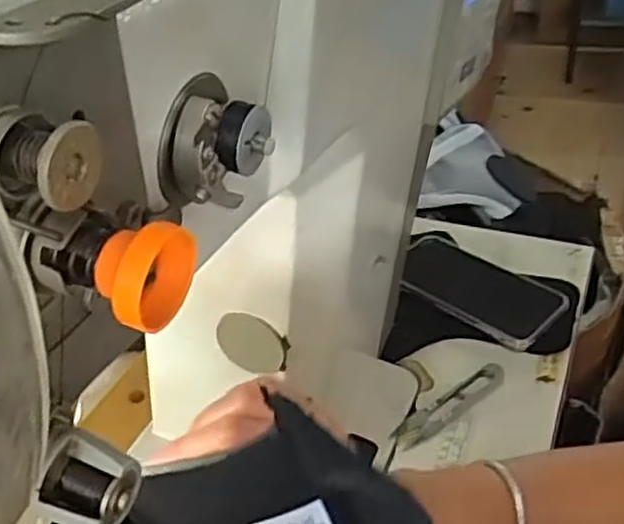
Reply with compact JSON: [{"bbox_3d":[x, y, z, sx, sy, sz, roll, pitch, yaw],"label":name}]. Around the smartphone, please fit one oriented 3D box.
[{"bbox_3d":[0.155,0.021,0.699,0.162,0.010,0.091,28,45,31],"label":"smartphone"}]

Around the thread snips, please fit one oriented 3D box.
[{"bbox_3d":[0.112,0.114,0.591,0.117,0.005,0.028,-25,40,-26],"label":"thread snips"}]

